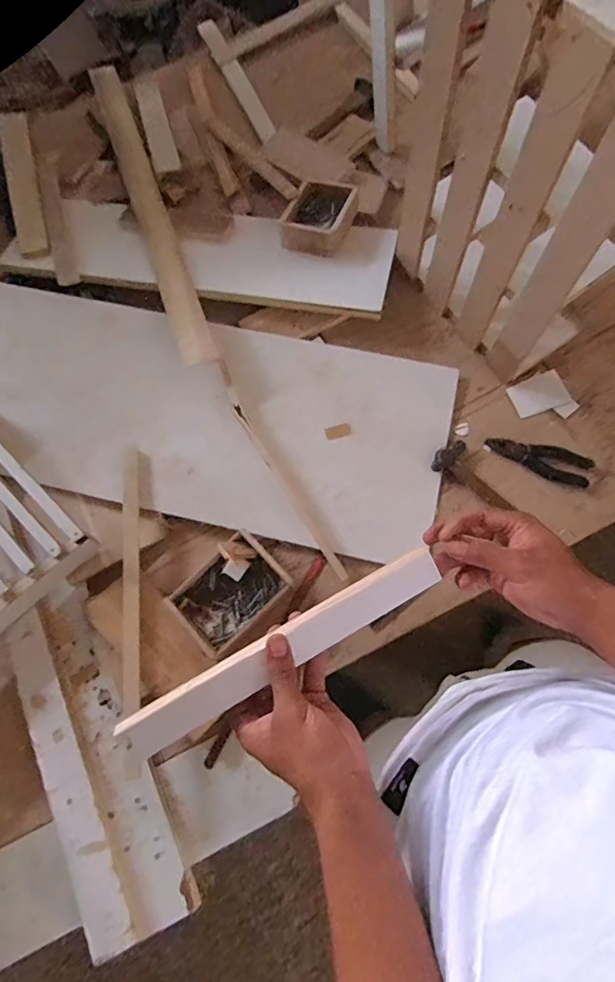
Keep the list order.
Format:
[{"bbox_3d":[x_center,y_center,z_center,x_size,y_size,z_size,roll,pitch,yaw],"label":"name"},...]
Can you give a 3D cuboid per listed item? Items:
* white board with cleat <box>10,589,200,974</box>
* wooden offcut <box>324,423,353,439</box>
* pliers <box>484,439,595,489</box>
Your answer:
[{"bbox_3d":[-0.272,0.330,0.611,0.118,0.033,0.409,-27,73,-6],"label":"white board with cleat"},{"bbox_3d":[0.047,-0.090,0.726,0.039,0.004,0.018,-14,72,-2],"label":"wooden offcut"},{"bbox_3d":[0.334,-0.048,0.698,0.148,0.012,0.049,19,74,8],"label":"pliers"}]

